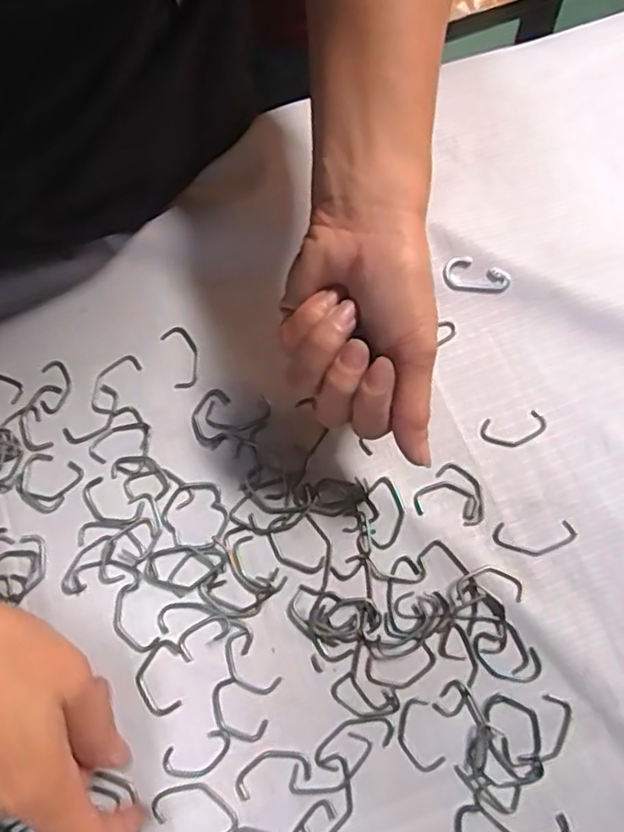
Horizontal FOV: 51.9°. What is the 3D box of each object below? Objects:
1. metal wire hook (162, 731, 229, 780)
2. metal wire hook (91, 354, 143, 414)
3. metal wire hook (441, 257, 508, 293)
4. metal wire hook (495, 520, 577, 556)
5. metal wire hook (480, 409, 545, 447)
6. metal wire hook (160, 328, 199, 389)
[{"bbox_3d":[-0.055,0.164,0.307,0.033,0.004,0.017,-19,73,-4],"label":"metal wire hook"},{"bbox_3d":[-0.115,-0.019,0.365,0.020,0.004,0.038,26,75,10],"label":"metal wire hook"},{"bbox_3d":[0.095,-0.080,0.373,0.038,0.008,0.017,22,75,8],"label":"metal wire hook"},{"bbox_3d":[0.115,0.063,0.331,0.042,0.004,0.017,-3,73,1],"label":"metal wire hook"},{"bbox_3d":[0.110,0.008,0.348,0.036,0.004,0.018,-10,73,-1],"label":"metal wire hook"},{"bbox_3d":[-0.075,-0.035,0.368,0.018,0.004,0.037,-18,73,-4],"label":"metal wire hook"}]

